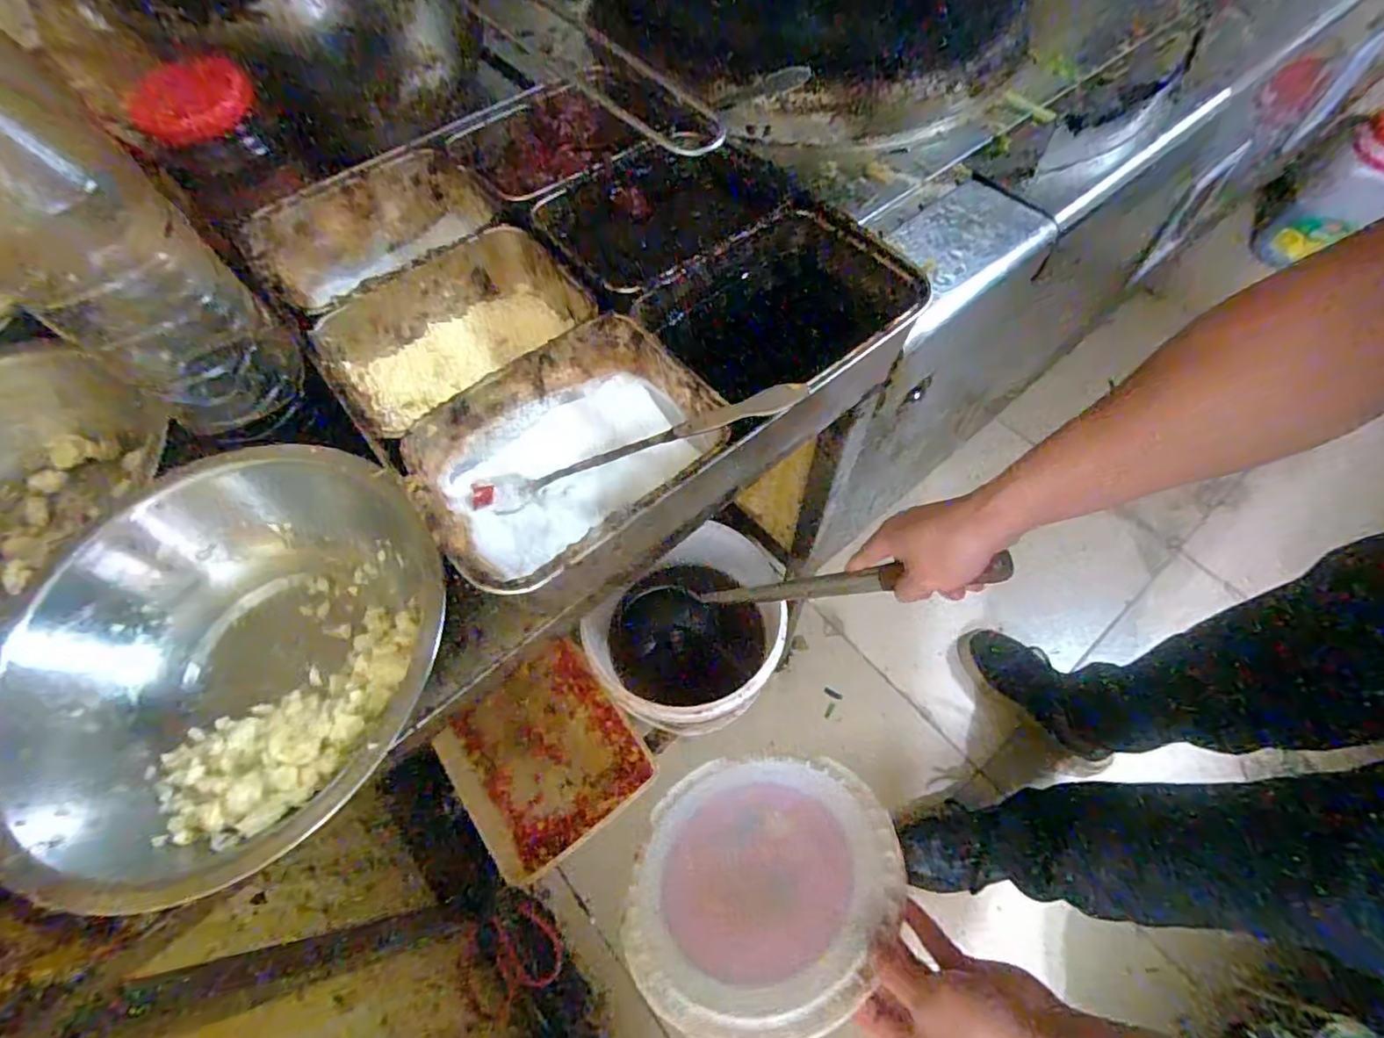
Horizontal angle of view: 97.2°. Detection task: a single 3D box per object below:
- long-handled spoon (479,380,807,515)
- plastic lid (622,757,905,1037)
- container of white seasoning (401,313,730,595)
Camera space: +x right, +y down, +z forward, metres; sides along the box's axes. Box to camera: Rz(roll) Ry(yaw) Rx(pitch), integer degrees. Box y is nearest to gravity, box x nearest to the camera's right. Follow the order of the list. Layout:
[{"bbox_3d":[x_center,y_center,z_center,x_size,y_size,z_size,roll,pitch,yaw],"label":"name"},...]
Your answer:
[{"bbox_3d":[-0.028,-0.036,0.305,0.176,0.012,0.021,-16,60,21],"label":"long-handled spoon"},{"bbox_3d":[0.053,0.287,0.489,0.211,0.020,0.209,-15,28,8],"label":"plastic lid"},{"bbox_3d":[-0.060,-0.025,0.310,0.140,0.057,0.108,-38,67,-17],"label":"container of white seasoning"}]

